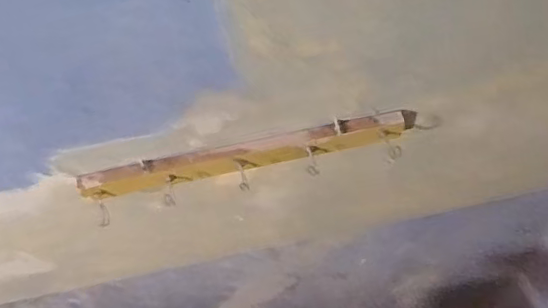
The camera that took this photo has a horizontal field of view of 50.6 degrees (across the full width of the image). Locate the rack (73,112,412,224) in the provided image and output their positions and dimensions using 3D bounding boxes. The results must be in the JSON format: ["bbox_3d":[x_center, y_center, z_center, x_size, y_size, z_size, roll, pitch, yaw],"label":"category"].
[{"bbox_3d":[-0.025,0.007,0.712,0.420,0.064,0.034,-11,58,-4],"label":"rack"}]

